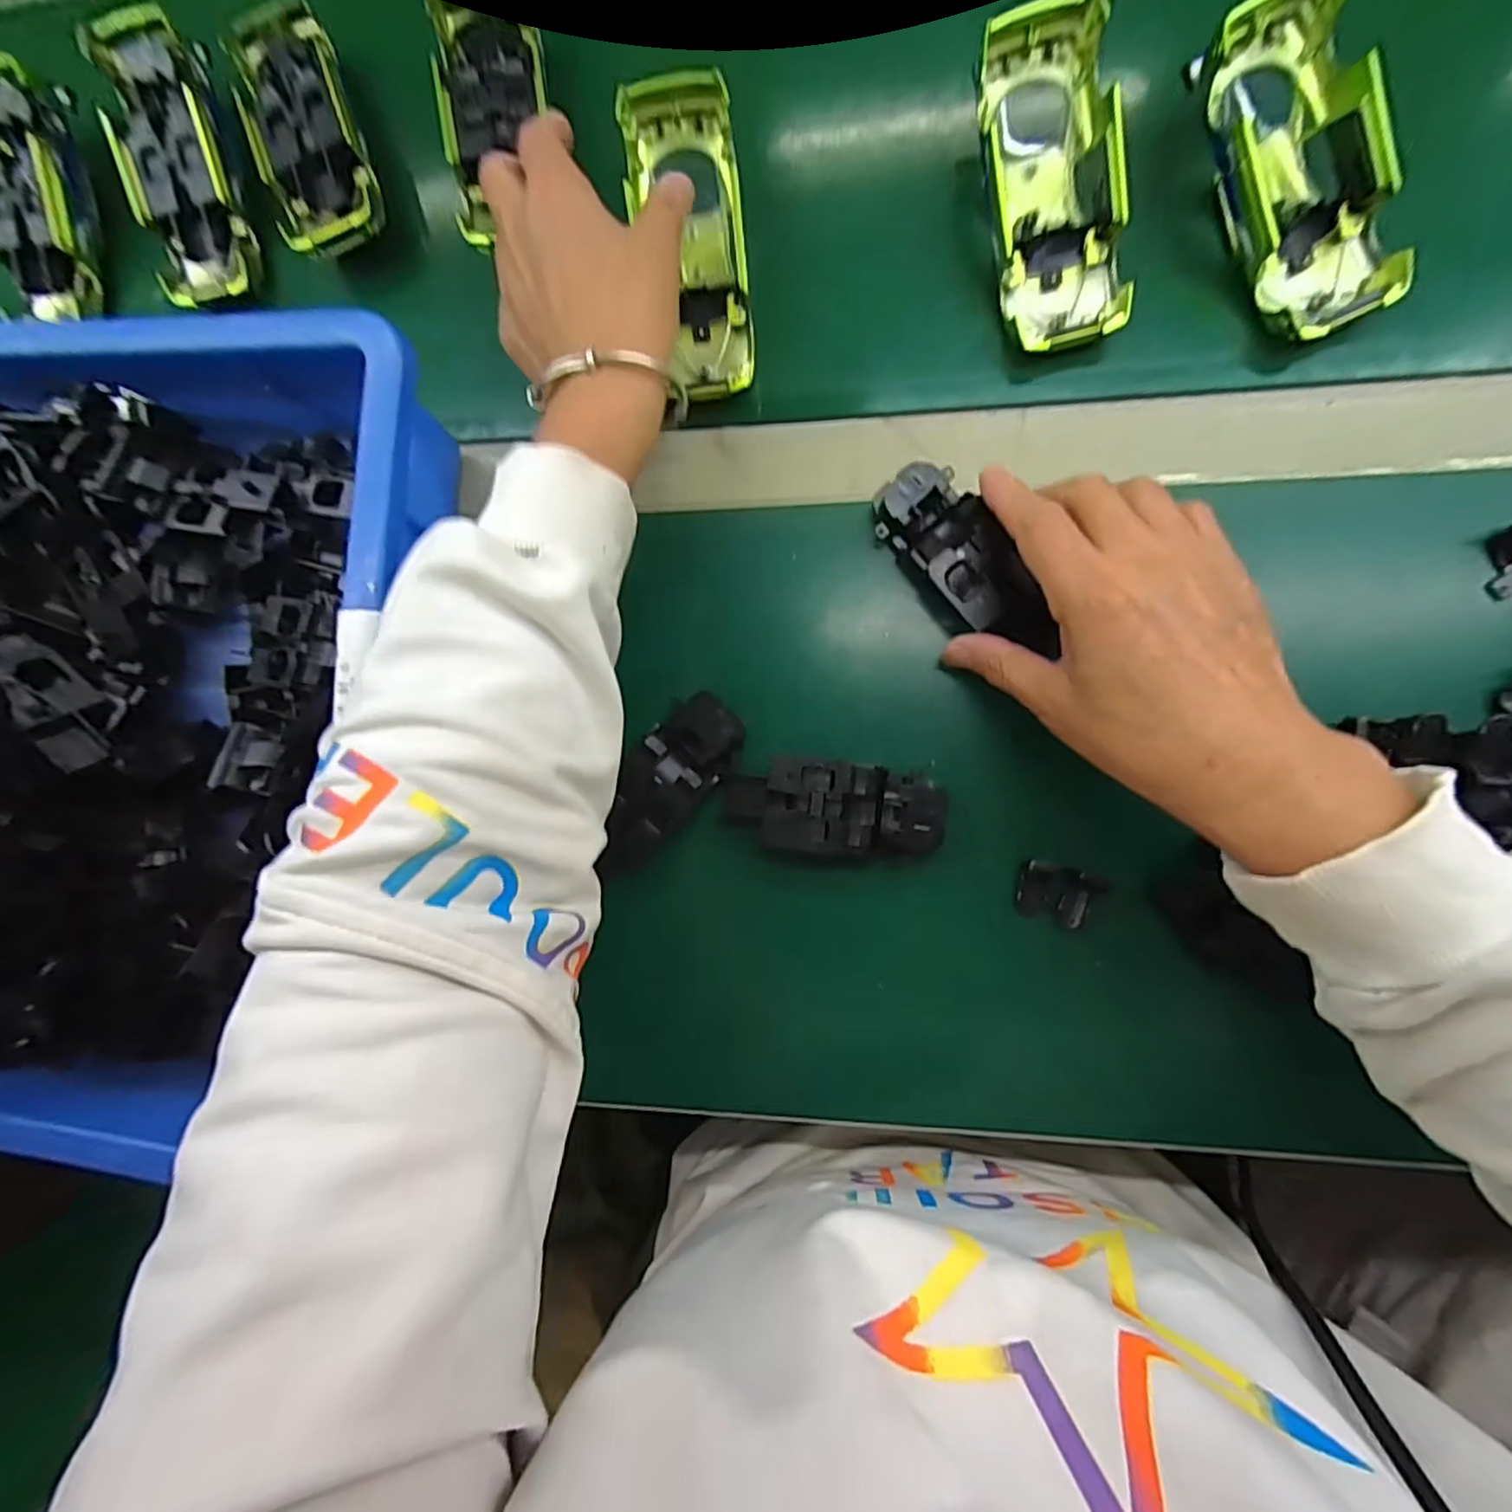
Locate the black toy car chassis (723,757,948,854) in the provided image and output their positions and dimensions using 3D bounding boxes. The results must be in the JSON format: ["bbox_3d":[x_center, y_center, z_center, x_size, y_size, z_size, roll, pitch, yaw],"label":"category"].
[{"bbox_3d":[0.035,0.024,0.308,0.102,0.027,0.041,4,89,8],"label":"black toy car chassis"}]

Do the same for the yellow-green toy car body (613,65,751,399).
[{"bbox_3d":[-0.029,-0.256,0.326,0.050,0.026,0.147,-10,99,7],"label":"yellow-green toy car body"}]

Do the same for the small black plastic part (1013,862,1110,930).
[{"bbox_3d":[0.137,0.063,0.294,0.033,0.014,0.026,10,90,8],"label":"small black plastic part"}]

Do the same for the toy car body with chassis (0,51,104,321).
[{"bbox_3d":[-0.416,-0.321,0.374,0.057,0.028,0.119,0,105,8],"label":"toy car body with chassis"}]

